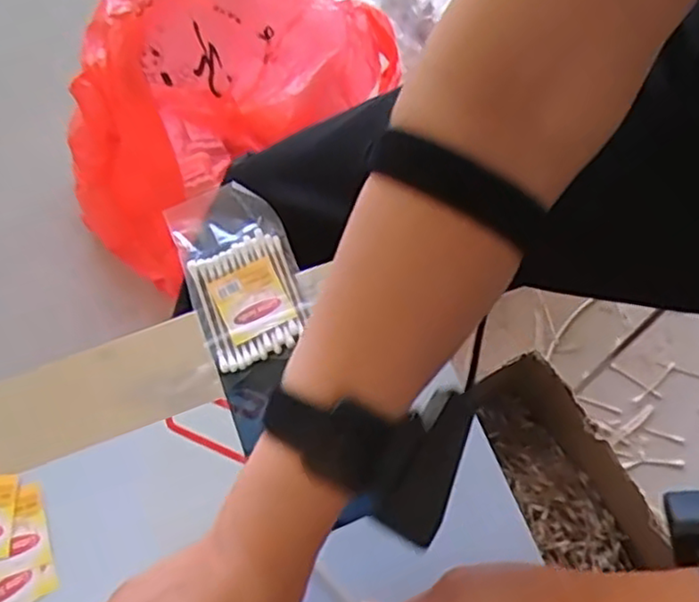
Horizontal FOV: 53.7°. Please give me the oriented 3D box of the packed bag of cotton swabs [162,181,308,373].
[{"bbox_3d":[-0.067,-0.021,0.417,0.064,0.019,0.118,-20,66,-6],"label":"packed bag of cotton swabs"}]

